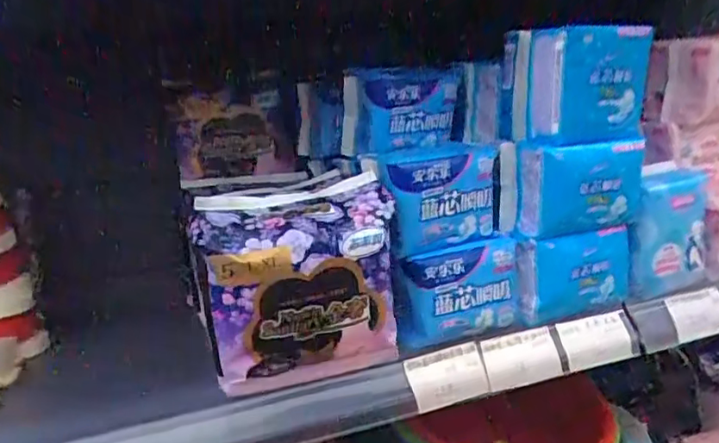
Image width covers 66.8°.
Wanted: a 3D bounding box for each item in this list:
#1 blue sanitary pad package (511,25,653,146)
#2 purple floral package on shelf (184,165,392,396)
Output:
[{"bbox_3d":[0.197,-0.121,0.486,0.102,0.095,0.067,-10,10,-25],"label":"blue sanitary pad package"},{"bbox_3d":[-0.046,0.057,0.424,0.148,0.165,0.063,-9,9,-18],"label":"purple floral package on shelf"}]

